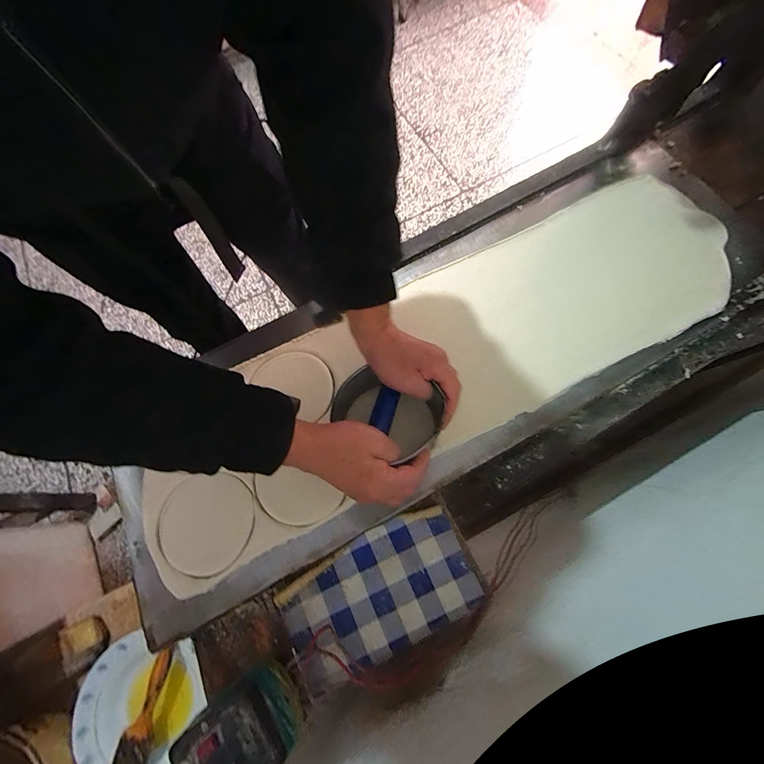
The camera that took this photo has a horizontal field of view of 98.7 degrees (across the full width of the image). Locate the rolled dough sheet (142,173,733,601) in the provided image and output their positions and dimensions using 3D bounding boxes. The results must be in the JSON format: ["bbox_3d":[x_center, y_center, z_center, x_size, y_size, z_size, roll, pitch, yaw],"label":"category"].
[{"bbox_3d":[0.101,-0.048,0.470,0.909,0.012,0.251,-27,73,-6],"label":"rolled dough sheet"}]

